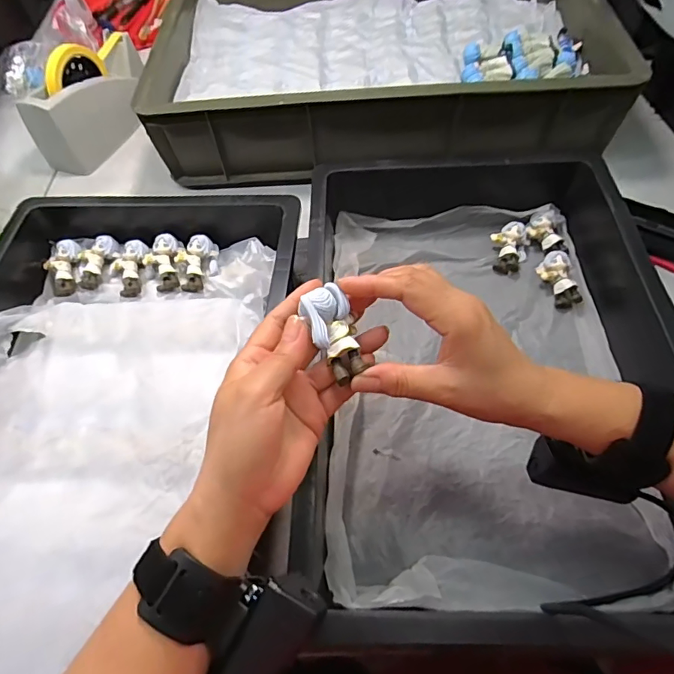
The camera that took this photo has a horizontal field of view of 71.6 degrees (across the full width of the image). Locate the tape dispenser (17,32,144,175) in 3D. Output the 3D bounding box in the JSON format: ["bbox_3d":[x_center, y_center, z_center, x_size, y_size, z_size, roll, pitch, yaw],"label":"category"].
[{"bbox_3d":[-0.339,-0.336,0.650,0.062,0.113,0.191,19,61,16],"label":"tape dispenser"}]

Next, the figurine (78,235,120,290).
[{"bbox_3d":[-0.258,-0.081,0.496,0.029,0.015,0.060,18,84,15],"label":"figurine"}]

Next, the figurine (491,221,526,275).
[{"bbox_3d":[0.196,-0.101,0.529,0.036,0.025,0.056,-1,58,4],"label":"figurine"}]

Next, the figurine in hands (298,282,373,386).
[{"bbox_3d":[0.000,-0.004,0.286,0.028,0.026,0.054,-24,59,-10],"label":"figurine in hands"}]

